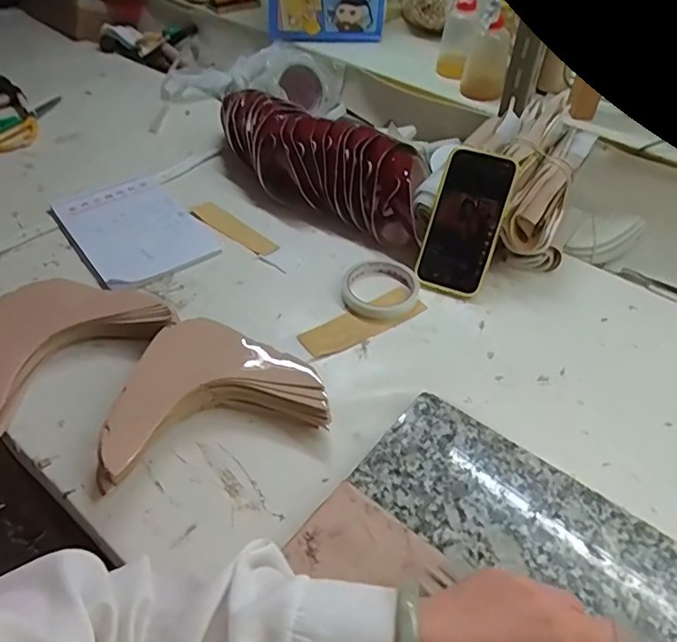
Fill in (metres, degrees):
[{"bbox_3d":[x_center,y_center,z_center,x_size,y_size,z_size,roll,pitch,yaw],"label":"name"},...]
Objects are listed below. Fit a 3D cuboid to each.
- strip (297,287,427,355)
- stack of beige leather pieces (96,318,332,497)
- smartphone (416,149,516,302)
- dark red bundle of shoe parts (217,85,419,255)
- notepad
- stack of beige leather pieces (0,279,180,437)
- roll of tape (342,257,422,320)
[{"bbox_3d":[0.028,0.001,0.610,0.148,0.006,0.046,-25,54,-25],"label":"strip"},{"bbox_3d":[-0.126,0.058,0.520,0.201,0.050,0.157,-14,48,-14],"label":"stack of beige leather pieces"},{"bbox_3d":[0.148,-0.113,0.635,0.077,0.164,0.016,19,13,16],"label":"smartphone"},{"bbox_3d":[-0.033,-0.213,0.747,0.356,0.102,0.111,26,50,23],"label":"dark red bundle of shoe parts"},{"bbox_3d":[-0.267,-0.121,0.706,0.146,0.014,0.201,-28,52,-26],"label":"notepad"},{"bbox_3d":[-0.283,0.010,0.551,0.194,0.045,0.145,-30,53,-27],"label":"stack of beige leather pieces"},{"bbox_3d":[0.047,-0.042,0.636,0.088,0.014,0.093,1,47,-1],"label":"roll of tape"}]

